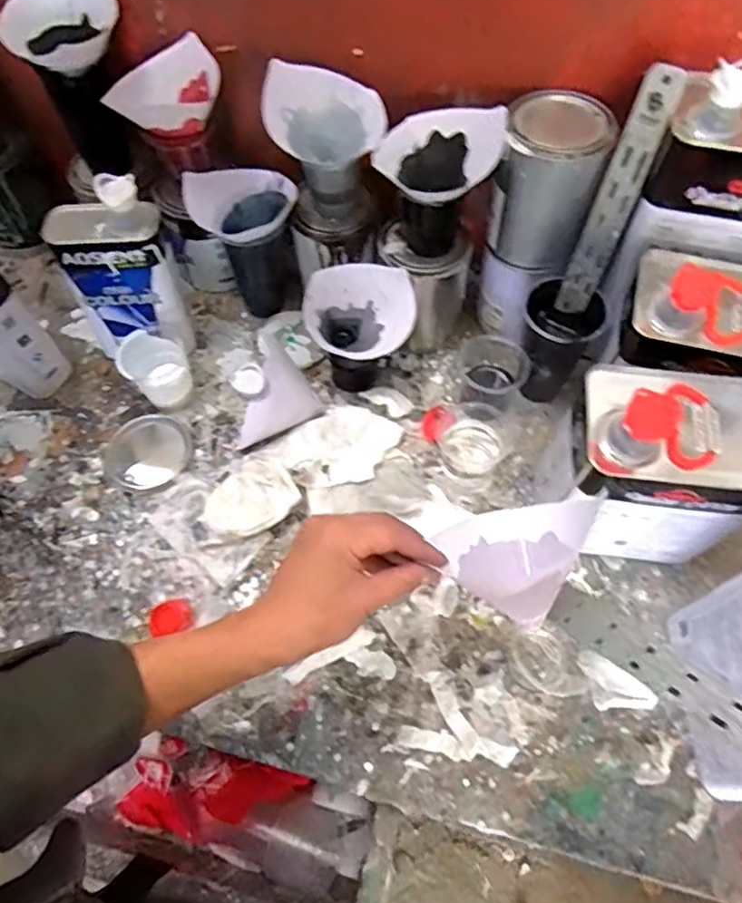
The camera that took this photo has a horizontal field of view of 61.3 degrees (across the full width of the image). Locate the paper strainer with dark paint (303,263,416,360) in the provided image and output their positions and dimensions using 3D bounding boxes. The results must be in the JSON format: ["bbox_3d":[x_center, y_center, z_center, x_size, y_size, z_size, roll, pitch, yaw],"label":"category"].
[{"bbox_3d":[-0.010,-0.146,0.693,0.113,0.078,0.096,0,62,1],"label":"paper strainer with dark paint"}]

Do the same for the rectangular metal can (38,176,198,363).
[{"bbox_3d":[-0.278,-0.195,0.706,0.124,0.215,0.077,6,62,4],"label":"rectangular metal can"}]

